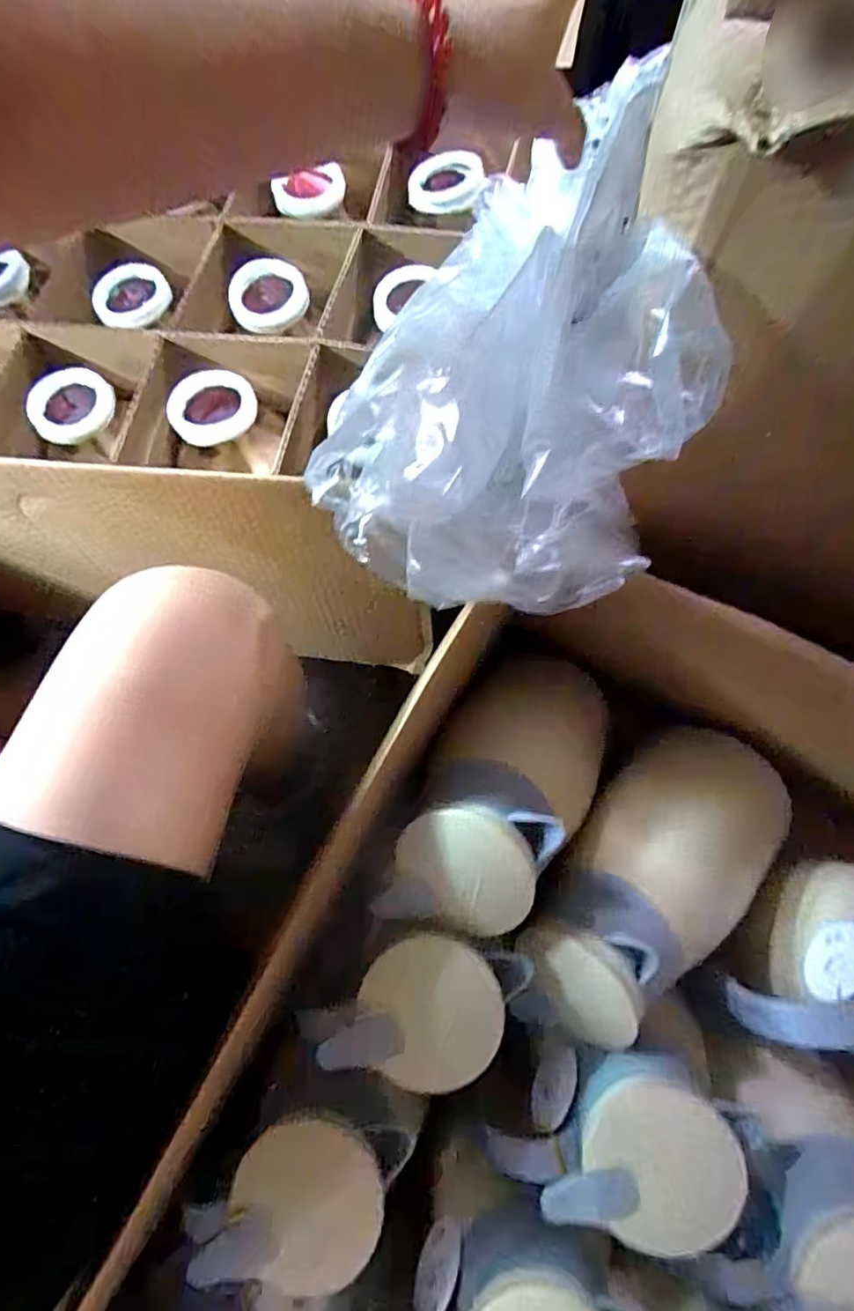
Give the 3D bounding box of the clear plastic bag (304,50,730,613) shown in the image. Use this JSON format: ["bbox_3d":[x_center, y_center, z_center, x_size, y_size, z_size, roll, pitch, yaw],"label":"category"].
[{"bbox_3d":[0.052,-0.145,0.300,0.169,0.123,0.212,25,72,11],"label":"clear plastic bag"}]

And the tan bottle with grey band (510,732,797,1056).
[{"bbox_3d":[0.168,0.155,0.425,0.249,0.086,0.116,-34,71,-32],"label":"tan bottle with grey band"}]

